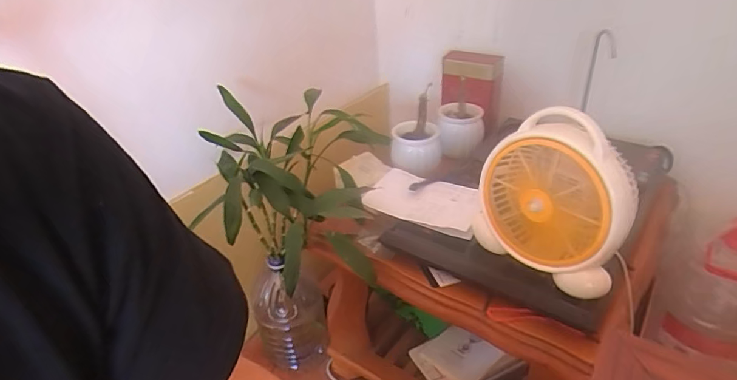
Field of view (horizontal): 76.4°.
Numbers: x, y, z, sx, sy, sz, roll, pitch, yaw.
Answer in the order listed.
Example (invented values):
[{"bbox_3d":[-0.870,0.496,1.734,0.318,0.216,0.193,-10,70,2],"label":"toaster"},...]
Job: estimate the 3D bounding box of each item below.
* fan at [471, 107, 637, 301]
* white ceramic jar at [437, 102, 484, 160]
[{"bbox_3d":[0.270,0.003,0.683,0.107,0.222,0.213,-26,39,-28],"label":"fan"},{"bbox_3d":[0.216,-0.137,1.097,0.105,0.108,0.090,2,34,11],"label":"white ceramic jar"}]

